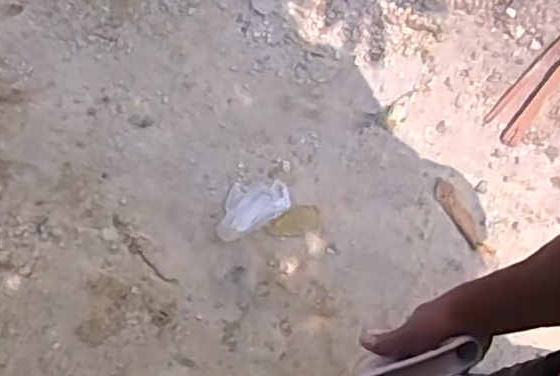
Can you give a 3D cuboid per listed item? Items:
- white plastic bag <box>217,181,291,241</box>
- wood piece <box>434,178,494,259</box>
[{"bbox_3d":[-0.069,0.043,1.540,0.185,0.031,0.126,-19,75,-7],"label":"white plastic bag"},{"bbox_3d":[0.444,0.077,1.563,0.049,0.013,0.218,-27,76,-9],"label":"wood piece"}]

